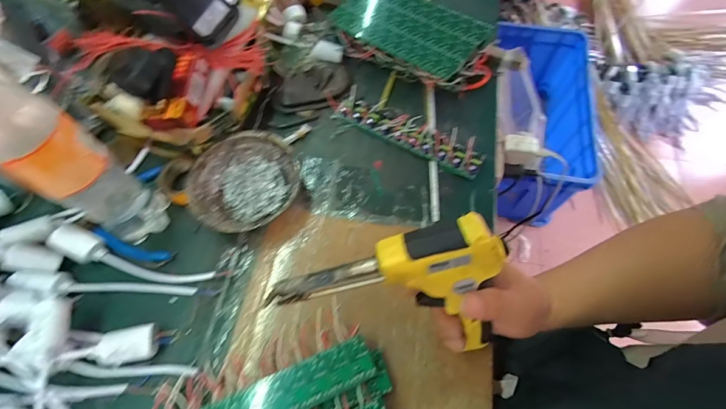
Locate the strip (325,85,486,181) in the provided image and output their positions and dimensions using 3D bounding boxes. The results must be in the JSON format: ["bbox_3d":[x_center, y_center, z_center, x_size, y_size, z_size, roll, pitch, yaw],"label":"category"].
[{"bbox_3d":[0.052,-0.100,0.457,0.216,0.020,0.048,30,69,15],"label":"strip"}]

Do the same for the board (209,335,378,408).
[{"bbox_3d":[-0.085,0.173,0.308,0.197,0.008,0.035,-22,62,-9],"label":"board"}]

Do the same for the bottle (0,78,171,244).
[{"bbox_3d":[-0.263,-0.037,0.313,0.061,0.220,0.065,30,69,15],"label":"bottle"}]

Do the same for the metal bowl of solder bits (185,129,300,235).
[{"bbox_3d":[-0.138,-0.024,0.414,0.115,0.036,0.127,29,68,15],"label":"metal bowl of solder bits"}]

